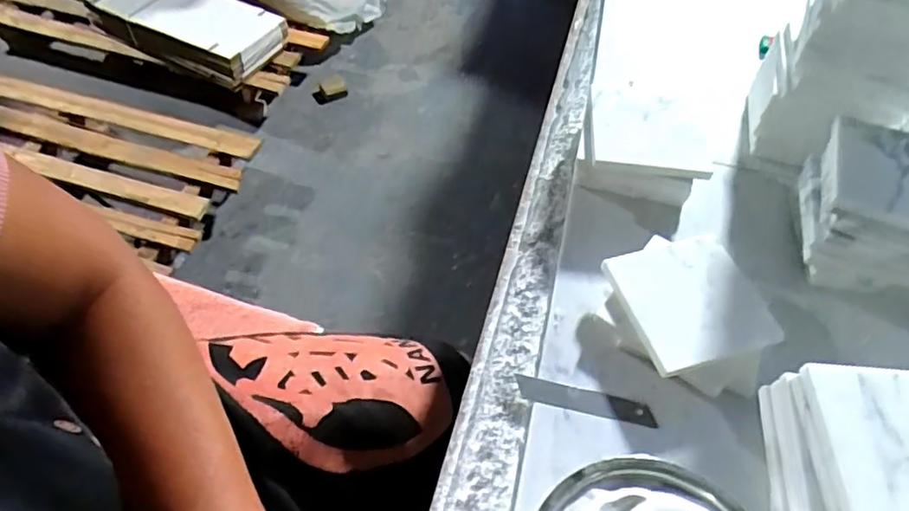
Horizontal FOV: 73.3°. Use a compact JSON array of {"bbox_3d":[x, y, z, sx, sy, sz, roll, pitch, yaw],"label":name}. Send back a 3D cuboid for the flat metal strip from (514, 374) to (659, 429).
[{"bbox_3d":[0.094,0.106,0.445,0.099,0.008,0.019,11,57,6],"label":"flat metal strip"}]

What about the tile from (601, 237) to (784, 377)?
[{"bbox_3d":[0.180,0.032,0.460,0.100,0.014,0.101,-14,58,-11],"label":"tile"}]

